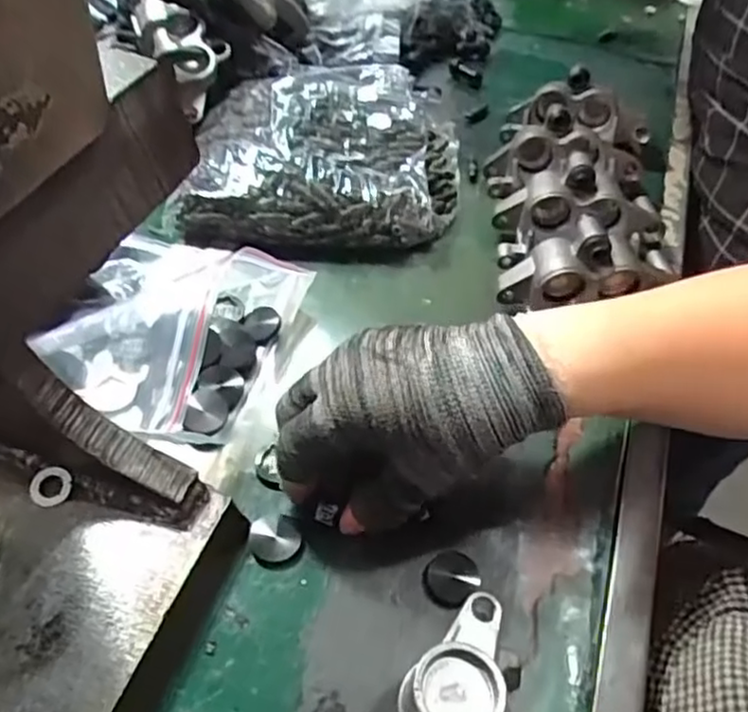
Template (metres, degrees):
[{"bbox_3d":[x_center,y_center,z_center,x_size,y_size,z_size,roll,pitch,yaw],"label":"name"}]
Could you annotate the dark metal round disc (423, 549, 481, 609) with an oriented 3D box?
[{"bbox_3d":[0.036,0.103,0.317,0.027,0.004,0.024,-33,61,-29],"label":"dark metal round disc"}]

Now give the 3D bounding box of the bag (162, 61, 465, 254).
[{"bbox_3d":[-0.031,-0.151,0.482,0.190,0.054,0.173,7,50,0],"label":"bag"}]

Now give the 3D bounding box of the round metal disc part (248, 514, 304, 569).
[{"bbox_3d":[-0.047,0.086,0.322,0.024,0.005,0.029,-17,54,-19],"label":"round metal disc part"}]

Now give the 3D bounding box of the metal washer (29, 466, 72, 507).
[{"bbox_3d":[-0.144,0.058,0.303,0.017,0.005,0.019,-31,60,-28],"label":"metal washer"}]

